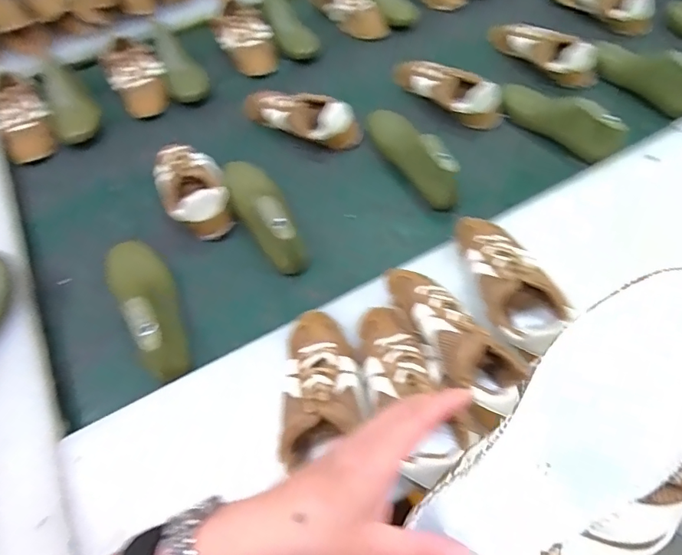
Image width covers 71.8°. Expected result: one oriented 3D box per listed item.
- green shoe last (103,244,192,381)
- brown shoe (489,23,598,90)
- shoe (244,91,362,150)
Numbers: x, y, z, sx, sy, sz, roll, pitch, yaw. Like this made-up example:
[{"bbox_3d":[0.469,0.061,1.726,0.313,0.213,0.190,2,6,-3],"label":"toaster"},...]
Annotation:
[{"bbox_3d":[-0.268,0.034,0.644,0.076,0.089,0.207,-28,60,-14],"label":"green shoe last"},{"bbox_3d":[0.396,-0.458,0.953,0.240,0.062,0.075,35,66,23],"label":"brown shoe"},{"bbox_3d":[-0.088,-0.302,0.870,0.247,0.080,0.075,25,62,19],"label":"shoe"}]

